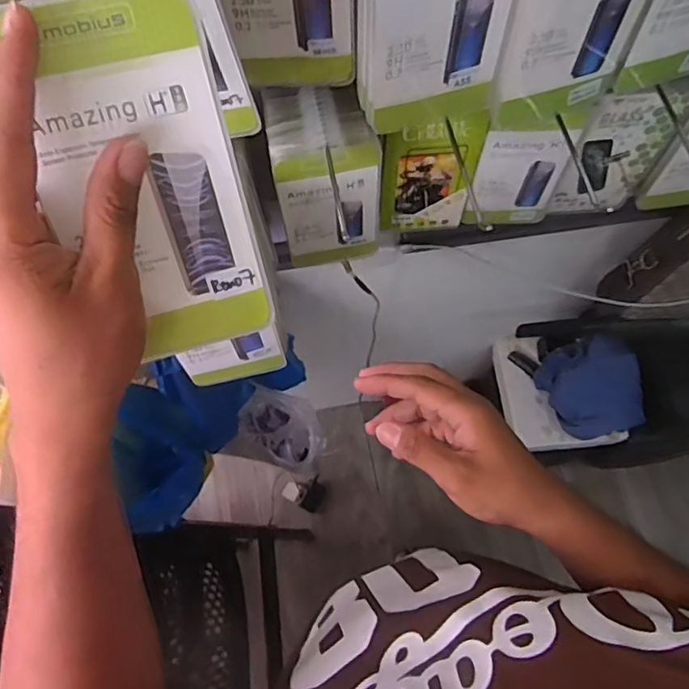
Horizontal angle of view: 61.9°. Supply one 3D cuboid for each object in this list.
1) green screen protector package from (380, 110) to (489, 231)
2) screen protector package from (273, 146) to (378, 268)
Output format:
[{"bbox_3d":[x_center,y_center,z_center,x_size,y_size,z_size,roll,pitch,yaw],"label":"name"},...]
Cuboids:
[{"bbox_3d":[0.082,-0.160,0.558,0.085,0.151,0.015,2,68,1],"label":"green screen protector package"},{"bbox_3d":[-0.011,-0.120,0.536,0.091,0.166,0.015,-12,68,-5],"label":"screen protector package"}]

